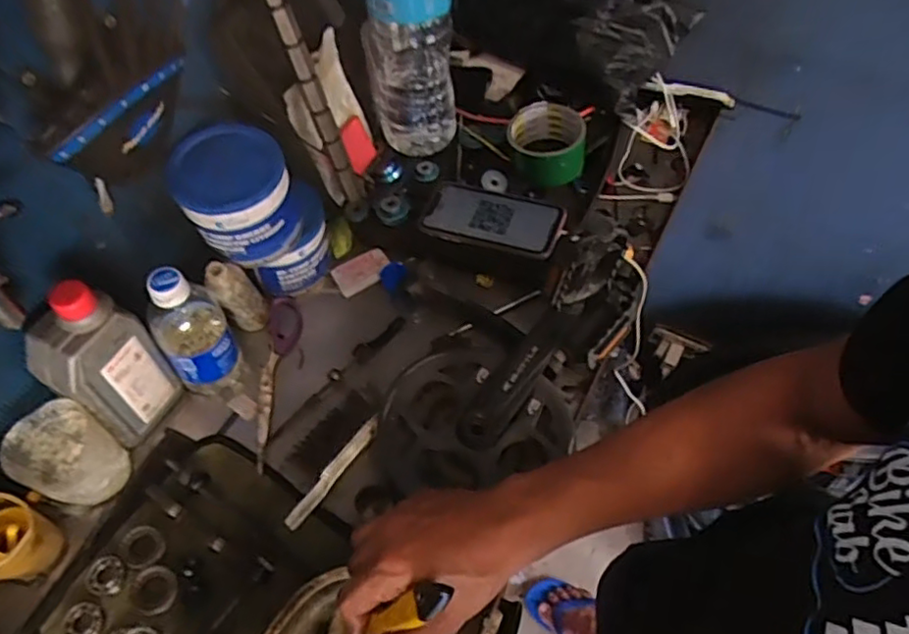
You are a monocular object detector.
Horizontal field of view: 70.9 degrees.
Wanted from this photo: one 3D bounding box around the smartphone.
[{"bbox_3d":[0.043,-0.109,0.702,0.153,0.011,0.082,15,58,19],"label":"smartphone"}]

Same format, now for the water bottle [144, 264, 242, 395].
[{"bbox_3d":[-0.246,0.015,0.600,0.062,0.163,0.060,0,57,1],"label":"water bottle"}]

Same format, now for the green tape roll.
[{"bbox_3d":[0.105,-0.195,0.731,0.086,0.061,0.080,0,57,1],"label":"green tape roll"}]

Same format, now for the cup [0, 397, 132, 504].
[{"bbox_3d":[-0.331,0.127,0.560,0.069,0.089,0.070,0,57,1],"label":"cup"}]

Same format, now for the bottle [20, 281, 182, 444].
[{"bbox_3d":[-0.309,0.043,0.564,0.053,0.167,0.078,23,60,15],"label":"bottle"}]

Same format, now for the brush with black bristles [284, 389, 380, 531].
[{"bbox_3d":[-0.122,0.130,0.605,0.045,0.024,0.132,31,62,19],"label":"brush with black bristles"}]

